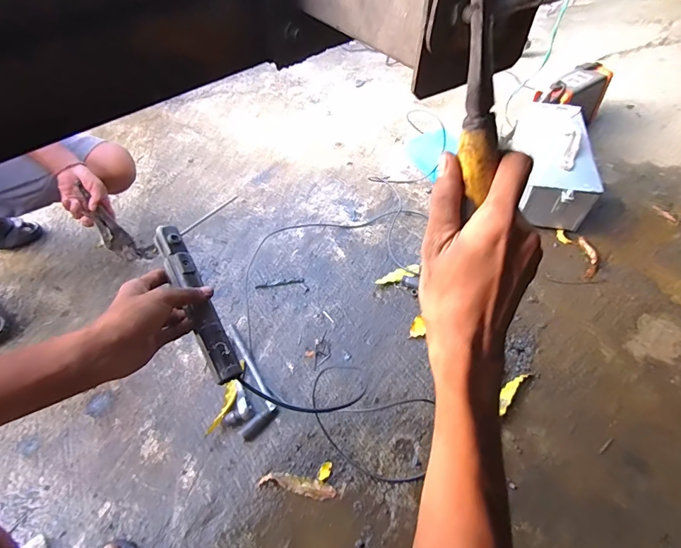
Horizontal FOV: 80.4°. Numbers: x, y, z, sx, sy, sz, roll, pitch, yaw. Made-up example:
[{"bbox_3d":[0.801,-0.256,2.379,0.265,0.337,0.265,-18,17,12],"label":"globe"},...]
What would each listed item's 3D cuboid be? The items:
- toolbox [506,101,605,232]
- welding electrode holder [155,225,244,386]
[{"bbox_3d":[0.570,-0.305,1.105,0.157,0.166,0.396,8,53,6],"label":"toolbox"},{"bbox_3d":[-0.158,0.029,0.439,0.029,0.017,0.189,-25,74,-17],"label":"welding electrode holder"}]

